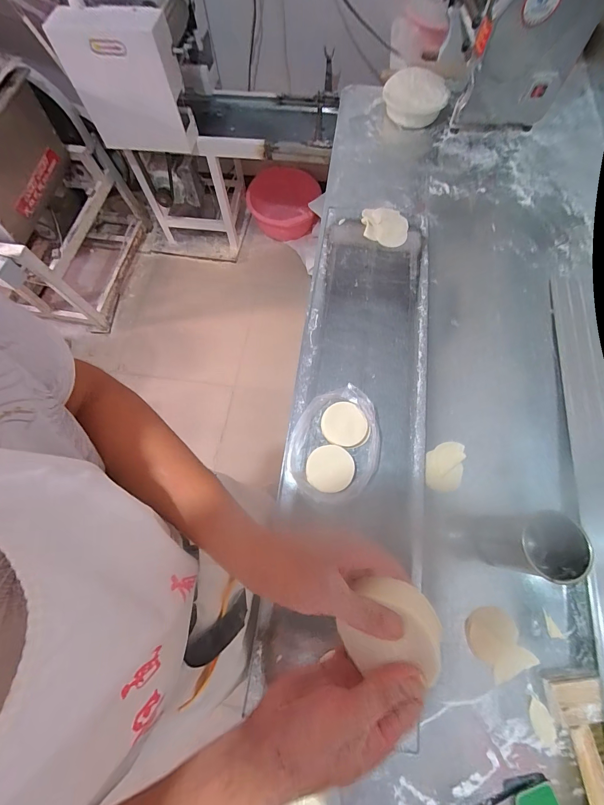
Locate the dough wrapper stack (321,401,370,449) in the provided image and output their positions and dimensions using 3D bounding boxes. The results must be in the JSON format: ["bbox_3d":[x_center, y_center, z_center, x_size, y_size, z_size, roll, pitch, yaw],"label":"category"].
[{"bbox_3d":[0.084,0.045,0.647,0.087,0.020,0.088,-22,71,10],"label":"dough wrapper stack"}]

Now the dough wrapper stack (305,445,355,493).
[{"bbox_3d":[0.052,0.126,0.621,0.087,0.029,0.082,-8,69,-3],"label":"dough wrapper stack"}]

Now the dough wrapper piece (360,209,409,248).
[{"bbox_3d":[0.210,-0.448,0.837,0.116,0.010,0.111,9,69,3],"label":"dough wrapper piece"}]

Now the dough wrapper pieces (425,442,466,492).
[{"bbox_3d":[0.280,0.123,0.647,0.074,0.010,0.101,18,70,7],"label":"dough wrapper pieces"}]

